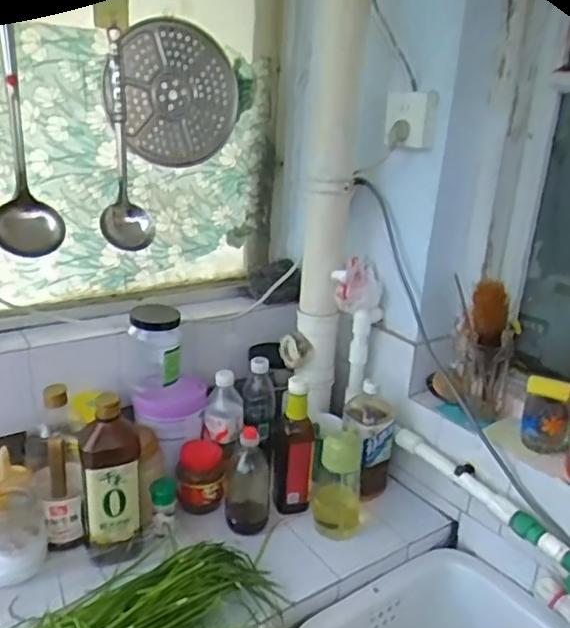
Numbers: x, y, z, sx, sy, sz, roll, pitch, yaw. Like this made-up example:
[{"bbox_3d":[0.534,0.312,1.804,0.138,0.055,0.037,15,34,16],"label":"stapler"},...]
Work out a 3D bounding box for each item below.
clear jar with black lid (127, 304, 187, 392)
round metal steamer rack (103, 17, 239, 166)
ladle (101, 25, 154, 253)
[{"bbox_3d":[-0.230,0.058,1.081,0.096,0.141,0.096,1,20,-9],"label":"clear jar with black lid"},{"bbox_3d":[-0.196,-0.394,1.090,0.239,0.228,0.028,-10,24,-34],"label":"round metal steamer rack"},{"bbox_3d":[-0.274,-0.291,1.046,0.082,0.355,0.071,-1,20,-14],"label":"ladle"}]

